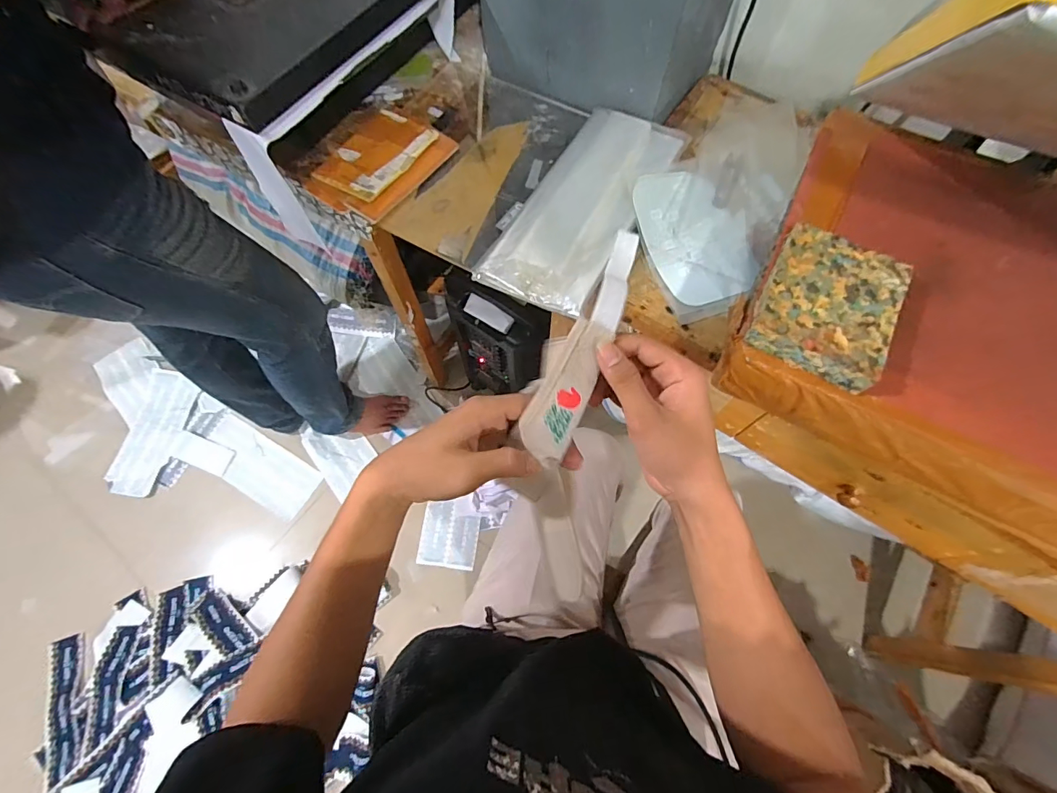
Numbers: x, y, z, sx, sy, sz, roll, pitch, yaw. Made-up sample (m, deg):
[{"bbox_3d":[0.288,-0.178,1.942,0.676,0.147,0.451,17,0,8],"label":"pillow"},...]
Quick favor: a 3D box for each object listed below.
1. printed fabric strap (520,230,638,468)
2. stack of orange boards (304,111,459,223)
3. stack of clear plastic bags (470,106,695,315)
[{"bbox_3d":[0.050,-0.054,0.361,0.039,0.047,0.215,22,75,9],"label":"printed fabric strap"},{"bbox_3d":[-0.213,-0.339,0.665,0.132,0.027,0.185,31,71,12],"label":"stack of orange boards"},{"bbox_3d":[0.078,-0.271,0.630,0.156,0.040,0.359,28,71,11],"label":"stack of clear plastic bags"}]

